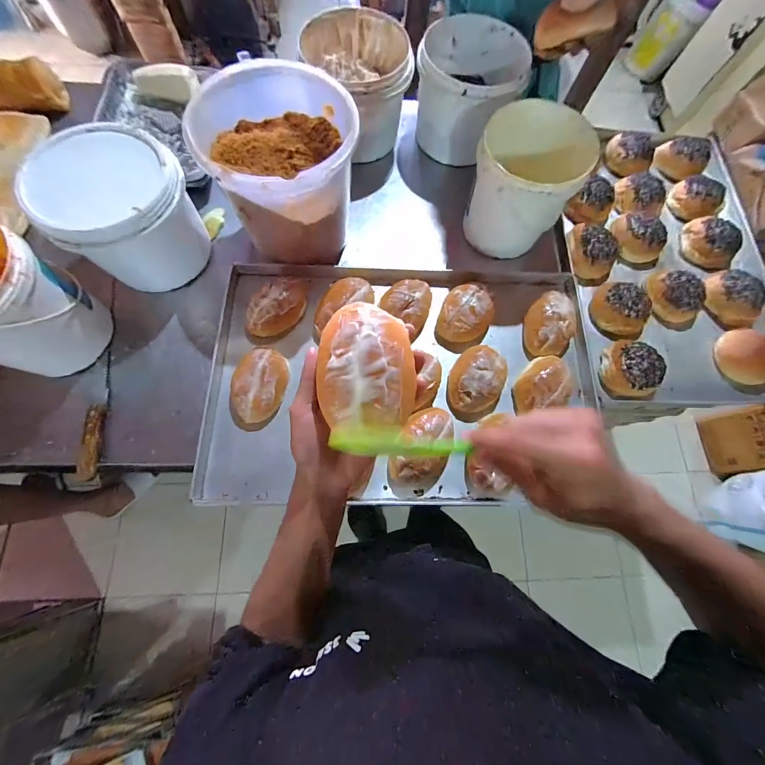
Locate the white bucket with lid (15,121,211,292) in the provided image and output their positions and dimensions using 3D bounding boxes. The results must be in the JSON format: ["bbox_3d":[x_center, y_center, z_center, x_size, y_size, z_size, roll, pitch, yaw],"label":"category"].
[{"bbox_3d":[-0.445,-0.293,0.573,0.198,0.166,0.215,1,72,-2],"label":"white bucket with lid"}]

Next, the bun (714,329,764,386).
[{"bbox_3d":[0.735,-0.052,0.657,0.048,0.096,0.117,-21,74,-33],"label":"bun"}]

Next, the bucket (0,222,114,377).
[{"bbox_3d":[-0.594,-0.115,0.502,0.212,0.177,0.210,29,73,7],"label":"bucket"}]

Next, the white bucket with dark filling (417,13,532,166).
[{"bbox_3d":[0.181,-0.626,0.720,0.217,0.161,0.208,1,72,-2],"label":"white bucket with dark filling"}]

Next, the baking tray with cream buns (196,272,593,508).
[{"bbox_3d":[0.042,-0.024,0.601,0.692,0.069,0.463,0,72,-2],"label":"baking tray with cream buns"}]

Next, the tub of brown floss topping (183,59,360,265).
[{"bbox_3d":[-0.161,-0.353,0.577,0.230,0.221,0.232,1,72,-2],"label":"tub of brown floss topping"}]

